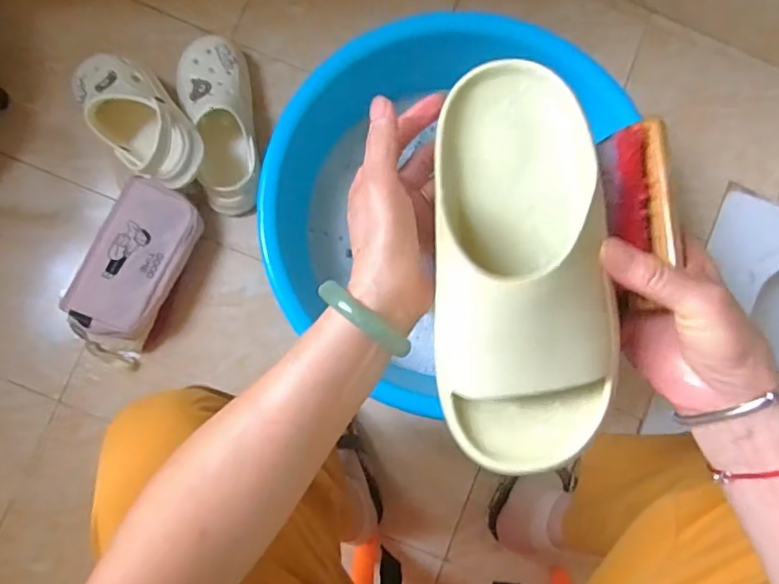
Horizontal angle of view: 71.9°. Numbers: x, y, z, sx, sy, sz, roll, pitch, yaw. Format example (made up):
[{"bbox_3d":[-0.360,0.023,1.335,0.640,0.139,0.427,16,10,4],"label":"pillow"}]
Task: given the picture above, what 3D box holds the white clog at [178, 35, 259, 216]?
[{"bbox_3d":[-0.246,-0.241,0.780,0.096,0.076,0.250,-9,86,-3],"label":"white clog"}]

